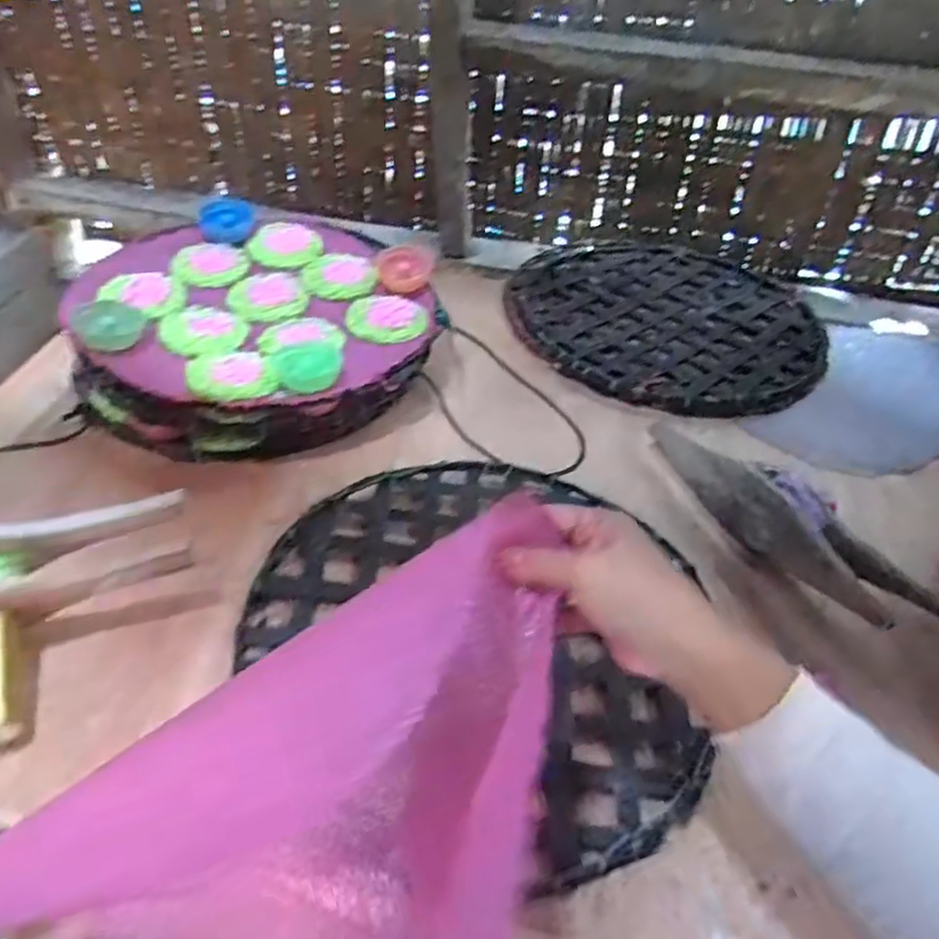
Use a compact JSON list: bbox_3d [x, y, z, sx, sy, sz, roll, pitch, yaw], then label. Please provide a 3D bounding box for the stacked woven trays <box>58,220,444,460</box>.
[{"bbox_3d":[-0.218,-0.152,0.780,0.346,0.080,0.332,-10,45,-15],"label":"stacked woven trays"}]

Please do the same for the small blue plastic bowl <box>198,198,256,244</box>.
[{"bbox_3d":[-0.279,-0.288,0.857,0.060,0.033,0.051,-6,44,-12],"label":"small blue plastic bowl"}]

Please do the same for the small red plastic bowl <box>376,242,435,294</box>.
[{"bbox_3d":[-0.071,-0.225,0.823,0.060,0.022,0.074,4,43,-1],"label":"small red plastic bowl"}]

